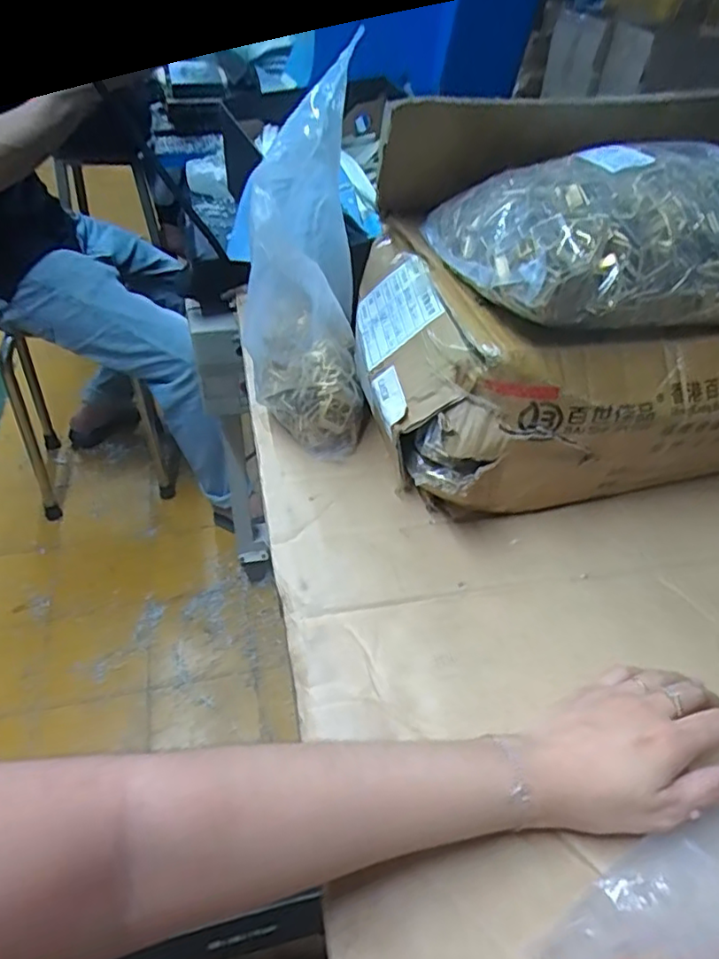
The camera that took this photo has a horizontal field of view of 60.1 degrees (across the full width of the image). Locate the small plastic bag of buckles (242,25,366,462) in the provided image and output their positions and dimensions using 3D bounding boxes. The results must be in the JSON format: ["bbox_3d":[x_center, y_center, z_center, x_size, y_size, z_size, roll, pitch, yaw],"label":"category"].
[{"bbox_3d":[-0.040,-0.168,0.539,0.095,0.275,0.175,3,43,-2],"label":"small plastic bag of buckles"}]

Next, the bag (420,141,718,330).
[{"bbox_3d":[0.225,-0.199,0.490,0.295,0.080,0.172,-7,45,-12],"label":"bag"}]

